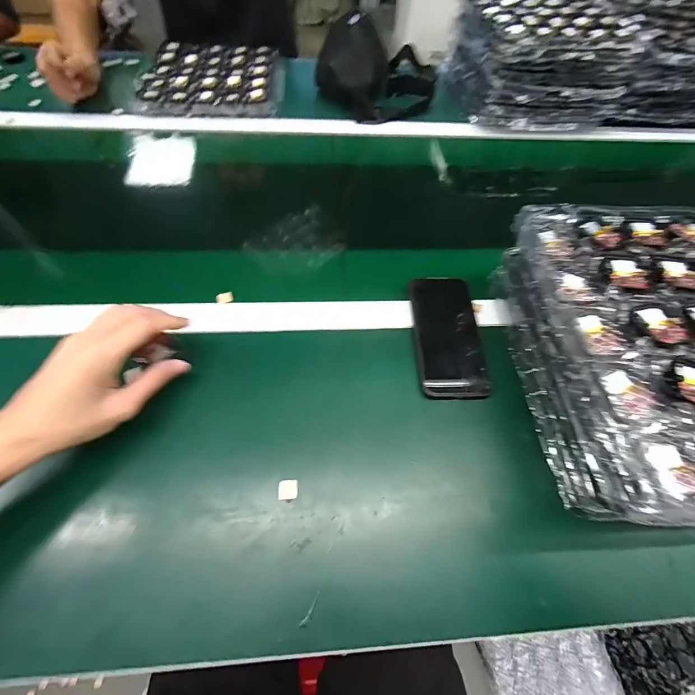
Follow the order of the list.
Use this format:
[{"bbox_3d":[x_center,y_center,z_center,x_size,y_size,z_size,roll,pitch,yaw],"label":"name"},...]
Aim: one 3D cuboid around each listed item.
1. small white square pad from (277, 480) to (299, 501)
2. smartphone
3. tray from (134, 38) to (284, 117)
[{"bbox_3d":[-0.056,0.134,0.322,0.018,0.004,0.017,-3,59,-5],"label":"small white square pad"},{"bbox_3d":[0.121,-0.016,0.408,0.078,0.014,0.154,2,66,-7],"label":"smartphone"},{"bbox_3d":[-0.277,-0.564,0.710,0.283,0.029,0.291,-7,60,-8],"label":"tray"}]

